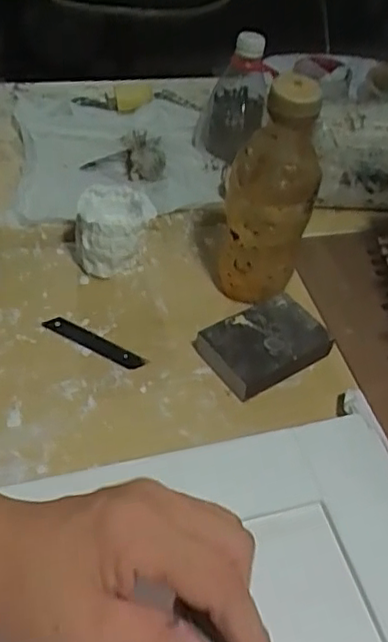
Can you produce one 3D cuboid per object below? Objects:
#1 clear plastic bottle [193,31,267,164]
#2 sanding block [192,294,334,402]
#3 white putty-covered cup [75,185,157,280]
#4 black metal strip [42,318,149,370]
[{"bbox_3d":[0.052,-0.268,0.754,0.081,0.146,0.062,36,30,24],"label":"clear plastic bottle"},{"bbox_3d":[0.060,0.020,0.539,0.099,0.030,0.067,-23,54,-25],"label":"sanding block"},{"bbox_3d":[-0.079,-0.088,0.588,0.064,0.079,0.064,3,47,-3],"label":"white putty-covered cup"},{"bbox_3d":[-0.087,0.020,0.546,0.098,0.006,0.019,25,50,16],"label":"black metal strip"}]

